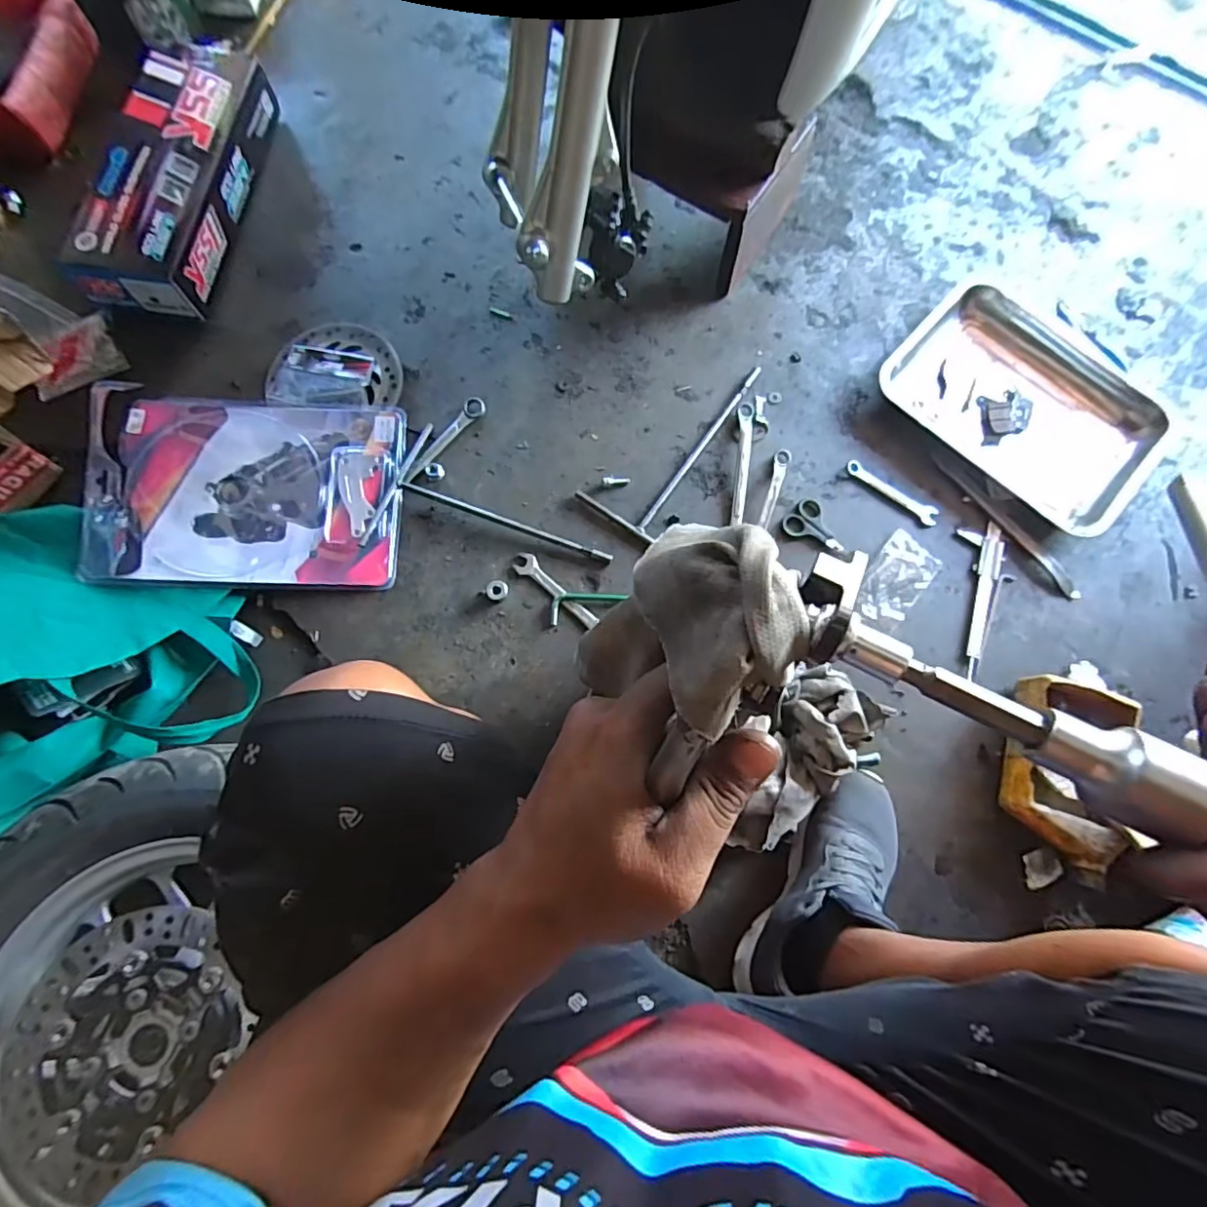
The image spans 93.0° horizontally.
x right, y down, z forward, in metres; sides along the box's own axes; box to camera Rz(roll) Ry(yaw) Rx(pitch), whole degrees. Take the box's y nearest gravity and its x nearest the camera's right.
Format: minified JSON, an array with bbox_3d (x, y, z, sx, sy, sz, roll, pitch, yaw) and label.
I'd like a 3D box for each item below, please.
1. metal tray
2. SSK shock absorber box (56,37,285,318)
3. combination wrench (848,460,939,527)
[{"bbox_3d":[0.594,-0.290,0.804,0.349,0.030,0.277,42,78,9],"label":"metal tray"},{"bbox_3d":[-0.608,-0.608,0.822,0.159,0.094,0.419,7,75,1],"label":"SSK shock absorber box"},{"bbox_3d":[0.393,-0.152,0.778,0.135,0.008,0.026,39,78,8],"label":"combination wrench"}]

